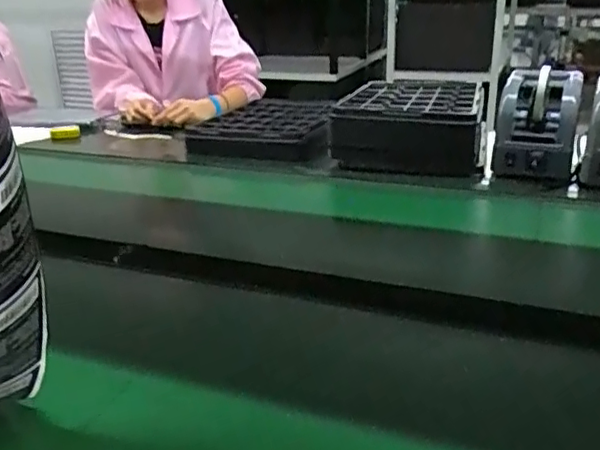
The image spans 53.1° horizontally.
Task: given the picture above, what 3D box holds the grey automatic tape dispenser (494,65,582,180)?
[{"bbox_3d":[0.366,-0.159,0.921,0.115,0.137,0.142,9,25,21],"label":"grey automatic tape dispenser"}]

